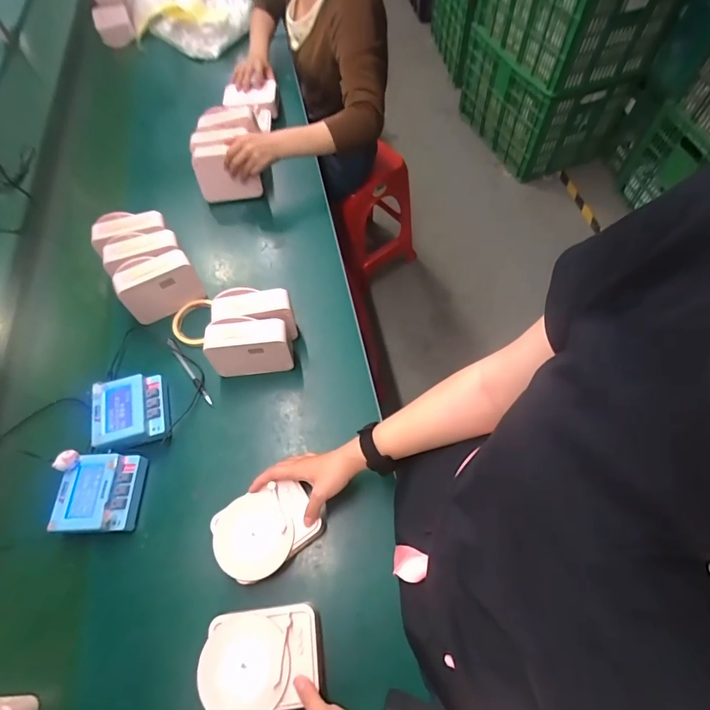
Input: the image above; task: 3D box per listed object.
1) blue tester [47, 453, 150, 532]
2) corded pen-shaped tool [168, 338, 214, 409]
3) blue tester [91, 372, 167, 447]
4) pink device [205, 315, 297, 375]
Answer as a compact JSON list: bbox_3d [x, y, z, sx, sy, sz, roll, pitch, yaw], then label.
[{"bbox_3d":[-0.362,0.198,0.574,0.103,0.048,0.102,-2,62,1],"label":"blue tester"},{"bbox_3d":[-0.281,0.027,0.680,0.012,0.009,0.154,-34,66,-15],"label":"corded pen-shaped tool"},{"bbox_3d":[-0.348,0.088,0.625,0.102,0.045,0.108,-16,63,-6],"label":"blue tester"},{"bbox_3d":[-0.167,-0.012,0.654,0.121,0.109,0.057,-7,62,-2],"label":"pink device"}]

